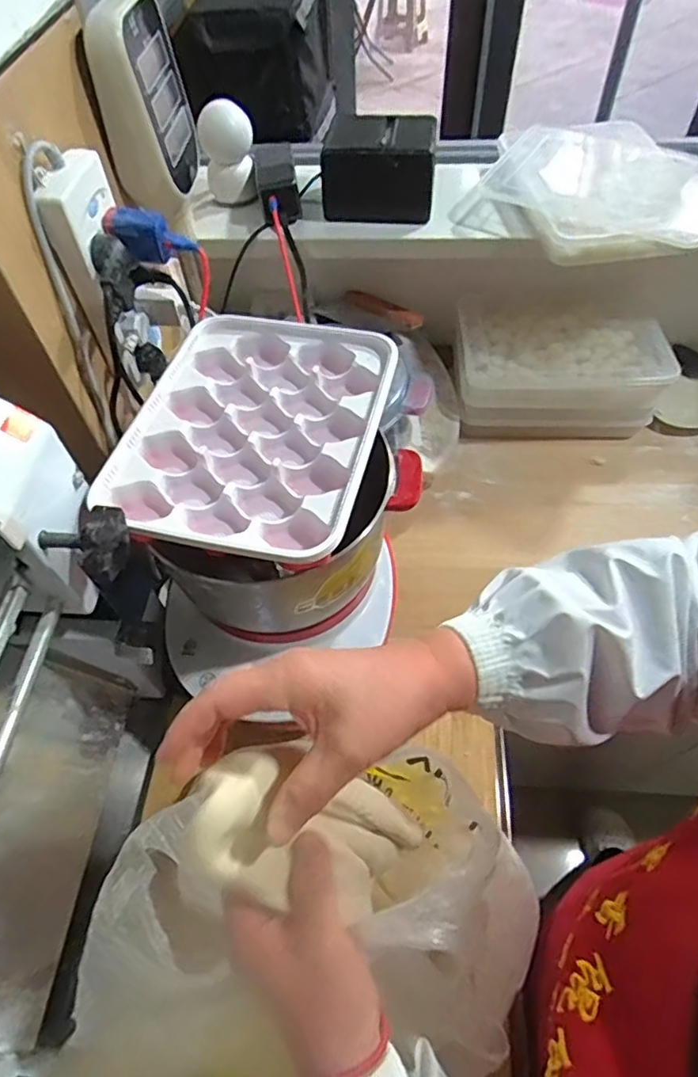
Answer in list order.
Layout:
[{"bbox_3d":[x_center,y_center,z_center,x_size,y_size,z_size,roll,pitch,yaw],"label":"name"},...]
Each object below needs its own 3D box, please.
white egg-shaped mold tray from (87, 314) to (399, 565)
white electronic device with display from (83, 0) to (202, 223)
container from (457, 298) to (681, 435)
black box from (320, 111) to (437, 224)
[{"bbox_3d":[-0.084,-0.102,0.553,0.225,0.047,0.283,11,57,9],"label":"white egg-shaped mold tray"},{"bbox_3d":[-0.224,-0.486,0.655,0.062,0.182,0.135,1,56,3],"label":"white electronic device with display"},{"bbox_3d":[0.315,-0.256,0.906,0.300,0.124,0.182,9,56,8],"label":"container"},{"bbox_3d":[0.044,-0.498,0.790,0.146,0.102,0.100,10,57,8],"label":"black box"}]

